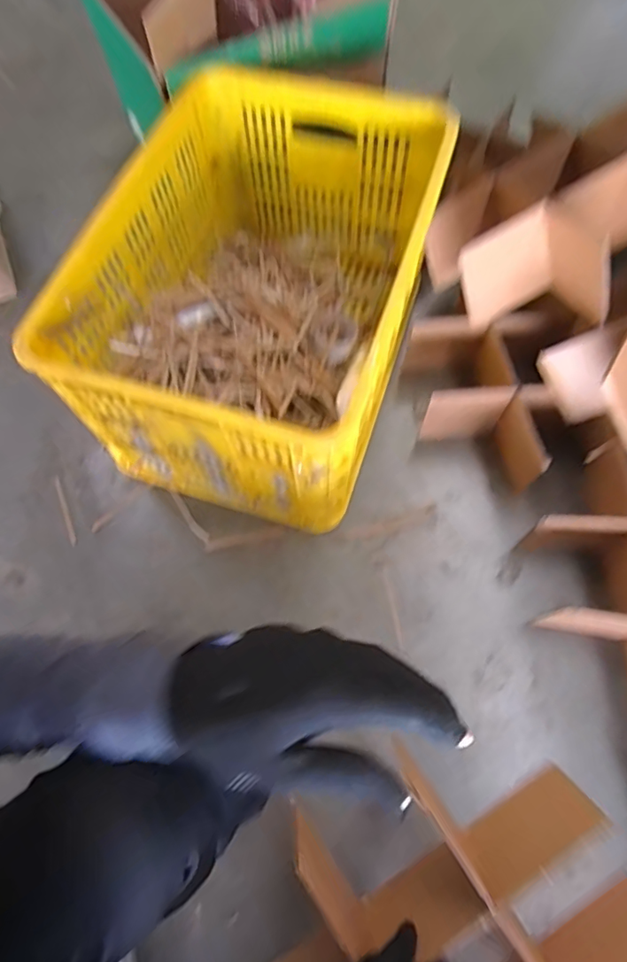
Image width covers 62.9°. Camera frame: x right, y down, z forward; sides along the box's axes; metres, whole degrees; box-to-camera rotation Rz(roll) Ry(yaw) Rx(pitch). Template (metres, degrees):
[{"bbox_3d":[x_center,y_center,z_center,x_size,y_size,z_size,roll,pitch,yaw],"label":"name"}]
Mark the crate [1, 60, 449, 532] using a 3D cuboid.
[{"bbox_3d":[-0.067,-0.287,0.806,0.413,0.308,0.592,16,68,9],"label":"crate"}]

